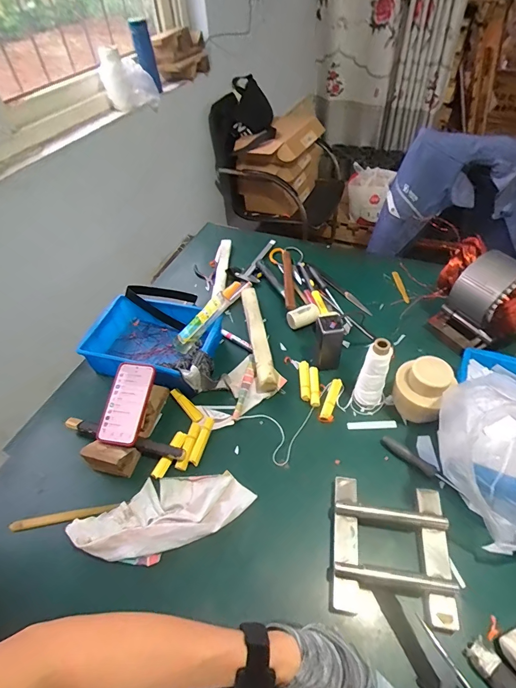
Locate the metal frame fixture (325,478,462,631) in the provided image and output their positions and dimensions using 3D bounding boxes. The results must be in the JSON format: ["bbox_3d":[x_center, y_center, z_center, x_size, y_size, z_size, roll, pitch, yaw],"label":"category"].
[{"bbox_3d":[0.211,0.323,0.586,0.181,0.036,0.196,5,50,9],"label":"metal frame fixture"}]

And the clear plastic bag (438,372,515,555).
[{"bbox_3d":[0.391,0.174,0.563,0.195,0.240,0.213,6,50,10],"label":"clear plastic bag"}]

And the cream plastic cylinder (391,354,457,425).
[{"bbox_3d":[0.316,0.092,0.716,0.100,0.122,0.083,31,58,28],"label":"cream plastic cylinder"}]

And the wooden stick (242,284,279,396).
[{"bbox_3d":[0.000,-0.029,0.895,0.053,0.043,0.338,-8,49,-2],"label":"wooden stick"}]

